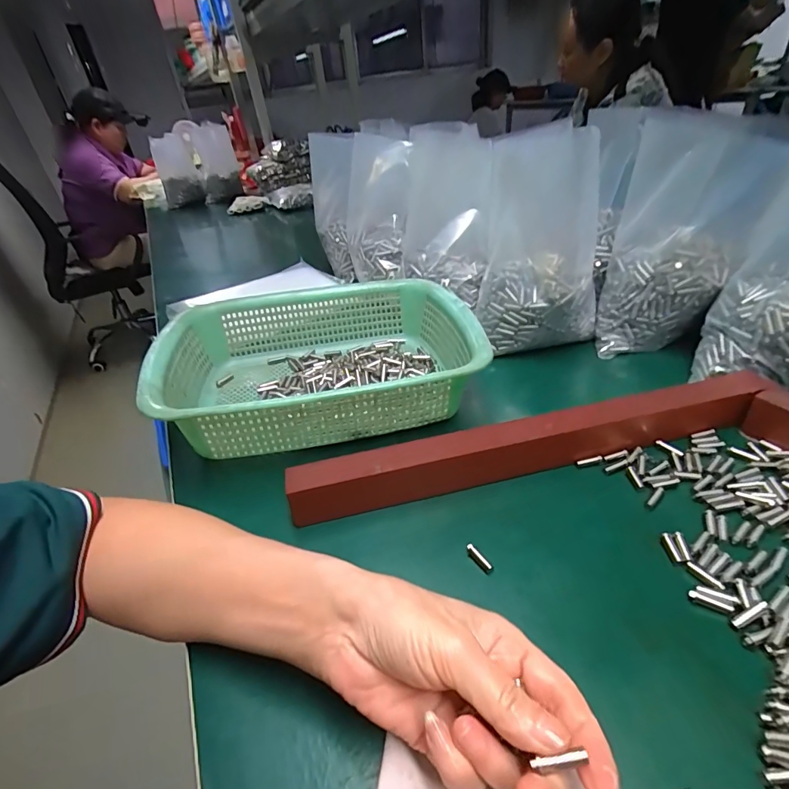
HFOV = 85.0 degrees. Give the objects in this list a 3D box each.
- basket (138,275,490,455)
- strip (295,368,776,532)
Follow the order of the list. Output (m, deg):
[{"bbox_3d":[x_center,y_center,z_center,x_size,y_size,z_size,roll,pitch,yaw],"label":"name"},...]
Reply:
[{"bbox_3d":[-0.071,-0.038,0.438,0.287,0.084,0.223,-12,35,-7],"label":"basket"},{"bbox_3d":[0.108,0.039,0.340,0.374,0.043,0.025,-12,35,-7],"label":"strip"}]

